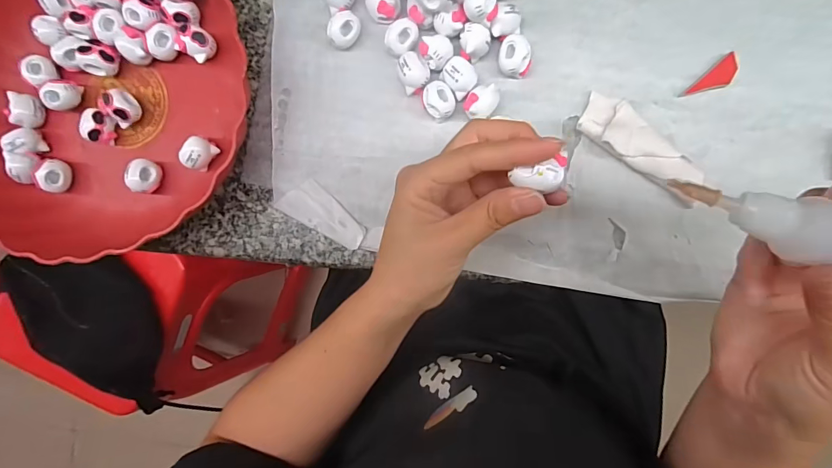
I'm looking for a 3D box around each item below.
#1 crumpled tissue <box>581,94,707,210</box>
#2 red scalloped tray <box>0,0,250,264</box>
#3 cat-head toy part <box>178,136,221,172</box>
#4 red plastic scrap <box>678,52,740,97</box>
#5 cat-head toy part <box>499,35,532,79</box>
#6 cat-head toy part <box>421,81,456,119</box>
[{"bbox_3d":[0.150,-0.059,0.273,0.087,0.016,0.035,39,96,4],"label":"crumpled tissue"},{"bbox_3d":[-0.240,-0.108,0.300,0.219,0.054,0.234,41,96,4],"label":"red scalloped tray"},{"bbox_3d":[-0.162,-0.059,0.310,0.017,0.022,0.024,40,96,4],"label":"cat-head toy part"},{"bbox_3d":[0.198,-0.102,0.273,0.037,0.006,0.016,-41,87,7],"label":"red plastic scrap"},{"bbox_3d":[0.068,-0.120,0.280,0.021,0.020,0.024,0,92,7],"label":"cat-head toy part"},{"bbox_3d":[0.016,-0.092,0.288,0.022,0.019,0.024,0,88,7],"label":"cat-head toy part"}]

